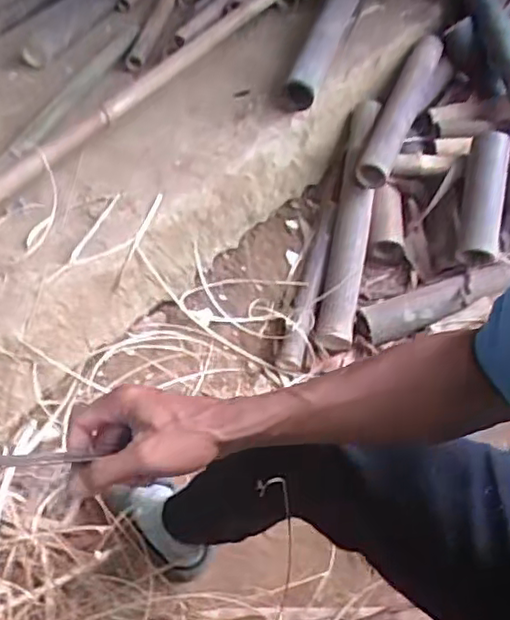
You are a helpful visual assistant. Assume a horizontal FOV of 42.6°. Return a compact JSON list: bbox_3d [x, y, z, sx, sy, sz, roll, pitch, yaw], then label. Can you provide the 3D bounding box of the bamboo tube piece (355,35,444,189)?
[{"bbox_3d":[0.357,-0.496,1.612,0.087,0.096,0.544,15,51,19],"label":"bamboo tube piece"}]

